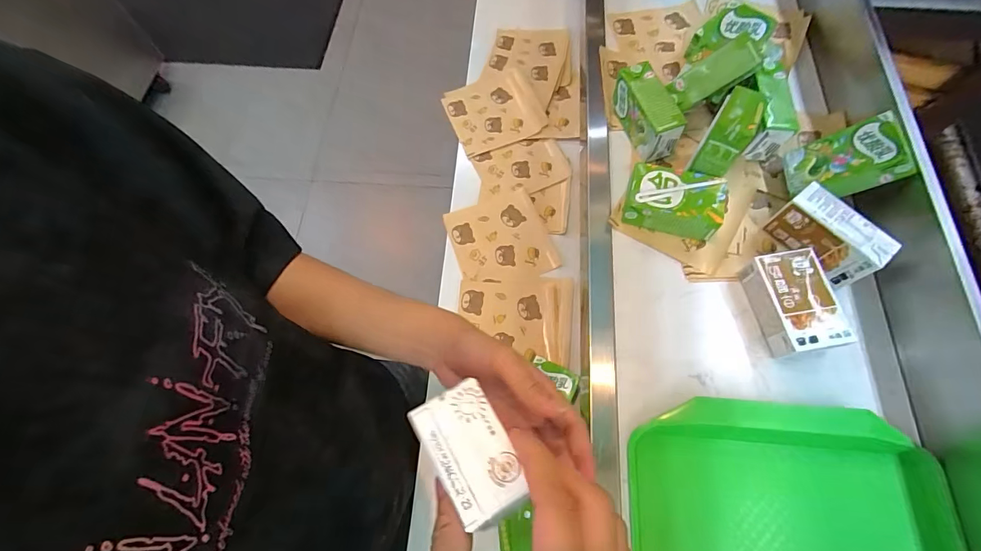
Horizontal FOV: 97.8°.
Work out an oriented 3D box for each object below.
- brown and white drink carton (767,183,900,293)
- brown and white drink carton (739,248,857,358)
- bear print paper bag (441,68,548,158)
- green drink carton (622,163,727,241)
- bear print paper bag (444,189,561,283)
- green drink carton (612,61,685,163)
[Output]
[{"bbox_3d":[0.381,-0.045,0.483,0.043,0.057,0.106,-34,71,-12],"label":"brown and white drink carton"},{"bbox_3d":[0.332,0.031,0.470,0.065,0.042,0.106,-9,68,-2],"label":"brown and white drink carton"},{"bbox_3d":[0.008,-0.294,0.759,0.162,0.008,0.147,-24,69,-8],"label":"bear print paper bag"},{"bbox_3d":[0.222,-0.091,0.521,0.108,0.044,0.066,16,69,8],"label":"green drink carton"},{"bbox_3d":[0.015,-0.053,0.661,0.144,0.005,0.148,-20,68,-6],"label":"bear print paper bag"},{"bbox_3d":[0.203,-0.213,0.557,0.046,0.066,0.108,-18,68,-6],"label":"green drink carton"}]

